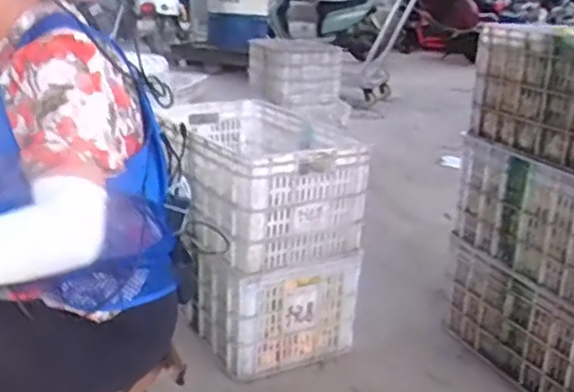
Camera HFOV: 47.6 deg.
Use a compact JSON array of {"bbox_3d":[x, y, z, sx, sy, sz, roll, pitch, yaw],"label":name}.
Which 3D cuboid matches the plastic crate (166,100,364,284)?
[{"bbox_3d":[-0.098,-0.059,1.736,0.418,0.281,0.679,-3,19,-18],"label":"plastic crate"}]

